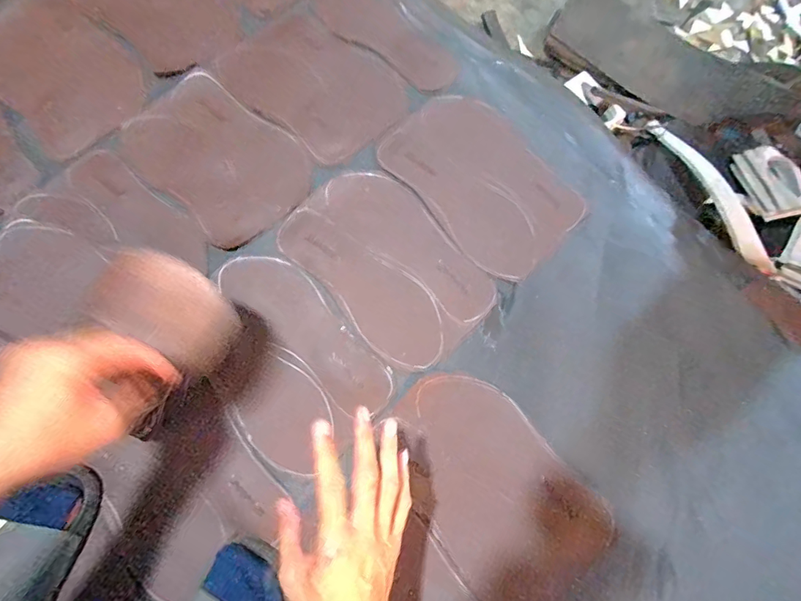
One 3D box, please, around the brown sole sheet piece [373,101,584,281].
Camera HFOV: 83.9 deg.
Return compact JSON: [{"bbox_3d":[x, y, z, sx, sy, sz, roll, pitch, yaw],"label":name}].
[{"bbox_3d":[0.108,-0.157,0.587,0.162,0.004,0.256,-40,81,-9],"label":"brown sole sheet piece"}]

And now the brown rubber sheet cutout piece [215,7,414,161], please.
[{"bbox_3d":[-0.128,-0.313,0.638,0.170,0.014,0.279,-45,72,-9],"label":"brown rubber sheet cutout piece"}]

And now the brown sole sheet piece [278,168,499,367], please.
[{"bbox_3d":[-0.015,-0.046,0.559,0.161,0.004,0.259,-43,82,-10],"label":"brown sole sheet piece"}]

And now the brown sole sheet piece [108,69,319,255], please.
[{"bbox_3d":[-0.246,-0.190,0.594,0.258,0.021,0.164,40,80,7],"label":"brown sole sheet piece"}]

